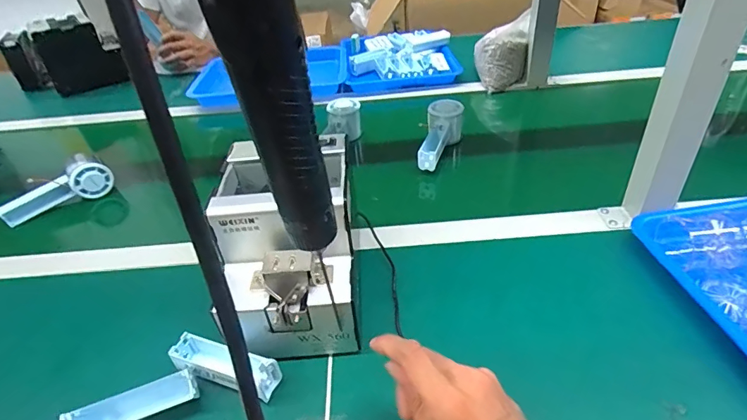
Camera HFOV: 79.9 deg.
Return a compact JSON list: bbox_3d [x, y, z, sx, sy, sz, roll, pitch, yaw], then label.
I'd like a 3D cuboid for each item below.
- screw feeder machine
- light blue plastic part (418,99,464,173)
[{"bbox_3d":[-0.082,0.033,0.445,0.126,0.140,0.168,-5,38,0],"label":"screw feeder machine"},{"bbox_3d":[0.101,-0.114,0.719,0.050,0.060,0.143,13,55,23],"label":"light blue plastic part"}]

